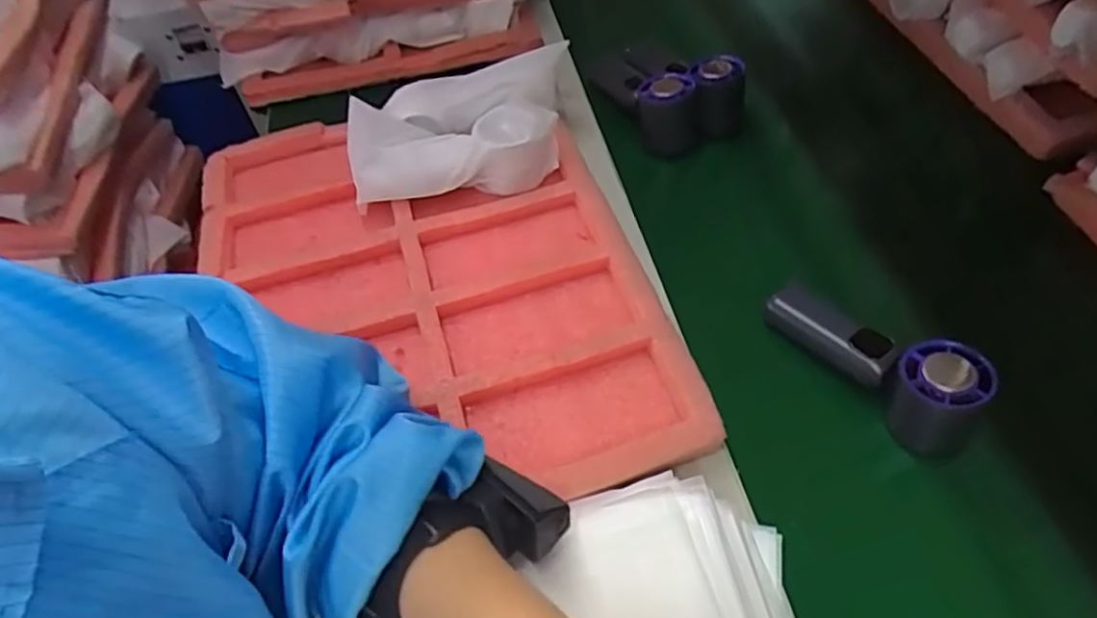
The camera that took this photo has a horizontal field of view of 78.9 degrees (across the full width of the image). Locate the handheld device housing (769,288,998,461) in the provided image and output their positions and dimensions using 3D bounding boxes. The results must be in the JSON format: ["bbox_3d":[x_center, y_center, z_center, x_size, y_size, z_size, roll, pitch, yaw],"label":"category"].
[{"bbox_3d":[0.224,0.029,0.460,0.042,0.065,0.148,-33,57,-19],"label":"handheld device housing"}]

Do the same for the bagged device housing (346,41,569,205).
[{"bbox_3d":[-0.080,-0.159,0.598,0.174,0.070,0.137,-4,52,2],"label":"bagged device housing"}]

